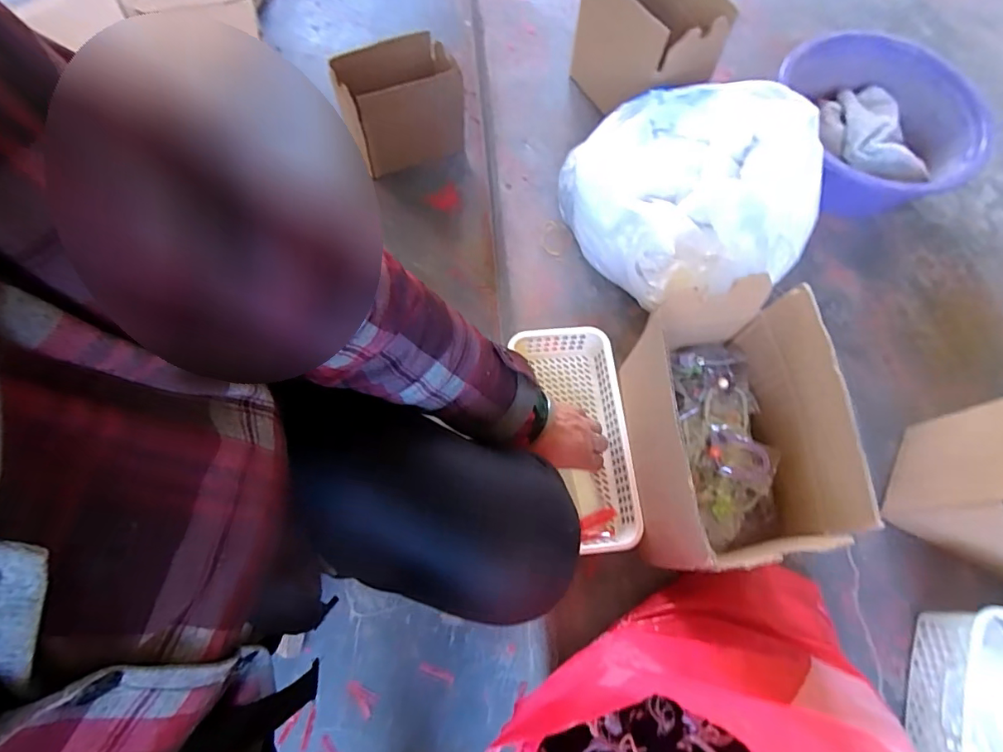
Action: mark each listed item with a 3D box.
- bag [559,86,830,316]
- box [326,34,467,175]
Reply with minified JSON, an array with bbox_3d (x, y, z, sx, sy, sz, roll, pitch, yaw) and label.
[{"bbox_3d":[0.230,-0.238,0.647,0.257,0.162,0.267,-19,72,-9],"label":"bag"},{"bbox_3d":[-0.188,-0.493,0.961,0.218,0.209,0.111,-23,73,-10],"label":"box"}]

